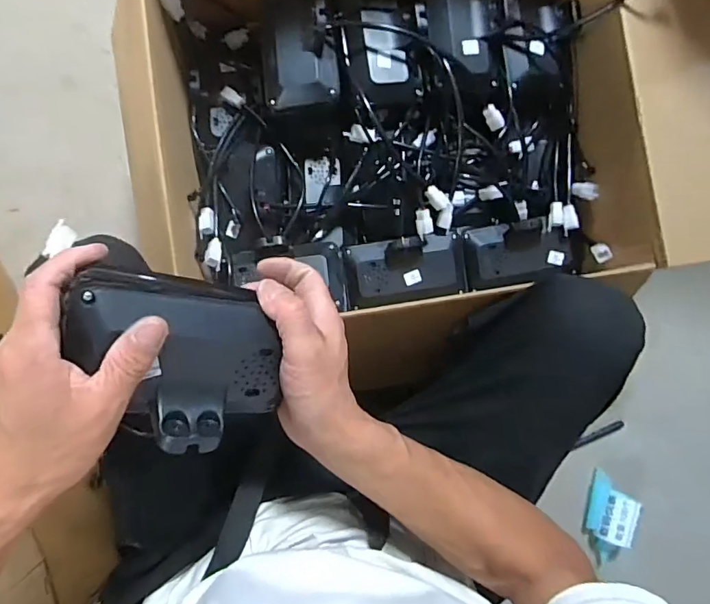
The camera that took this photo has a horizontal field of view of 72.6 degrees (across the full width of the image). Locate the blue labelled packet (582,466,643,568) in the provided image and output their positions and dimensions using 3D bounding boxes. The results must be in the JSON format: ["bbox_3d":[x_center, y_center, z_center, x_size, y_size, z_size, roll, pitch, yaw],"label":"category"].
[{"bbox_3d":[0.463,0.397,0.868,0.067,0.062,0.165,13,85,-4],"label":"blue labelled packet"}]

